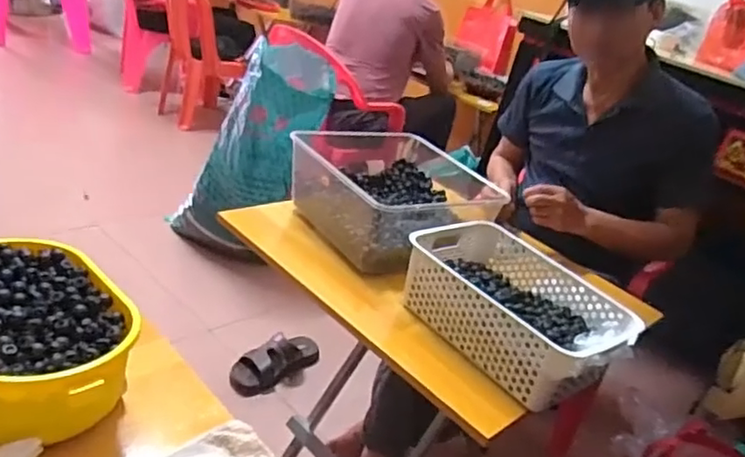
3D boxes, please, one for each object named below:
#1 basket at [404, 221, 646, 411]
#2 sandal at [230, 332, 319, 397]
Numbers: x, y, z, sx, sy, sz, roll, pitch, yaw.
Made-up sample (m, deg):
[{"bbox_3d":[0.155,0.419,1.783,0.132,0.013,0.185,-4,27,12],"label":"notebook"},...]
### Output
[{"bbox_3d":[0.205,0.115,0.920,0.210,0.111,0.322,-12,37,-43],"label":"basket"},{"bbox_3d":[-0.228,0.314,1.500,0.110,0.072,0.248,32,31,32],"label":"sandal"}]

